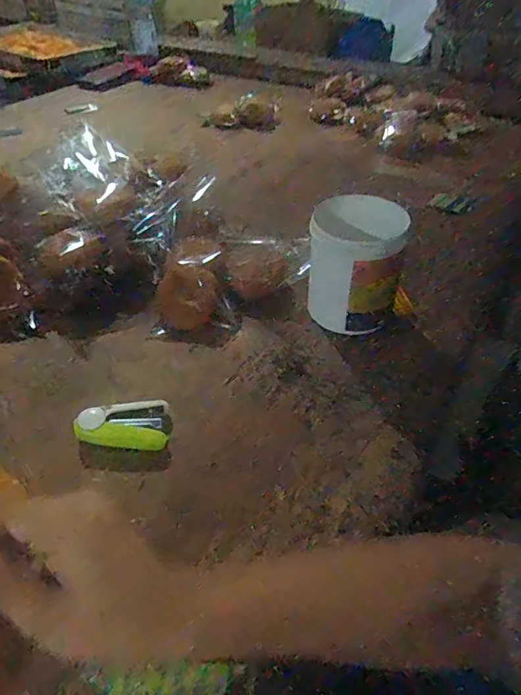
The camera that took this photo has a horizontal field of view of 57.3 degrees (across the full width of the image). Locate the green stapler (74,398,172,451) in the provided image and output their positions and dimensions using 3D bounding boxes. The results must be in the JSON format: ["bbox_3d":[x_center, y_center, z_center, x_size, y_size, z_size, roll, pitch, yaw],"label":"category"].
[{"bbox_3d":[-0.132,0.076,0.461,0.086,0.020,0.053,-6,44,-6],"label":"green stapler"}]

